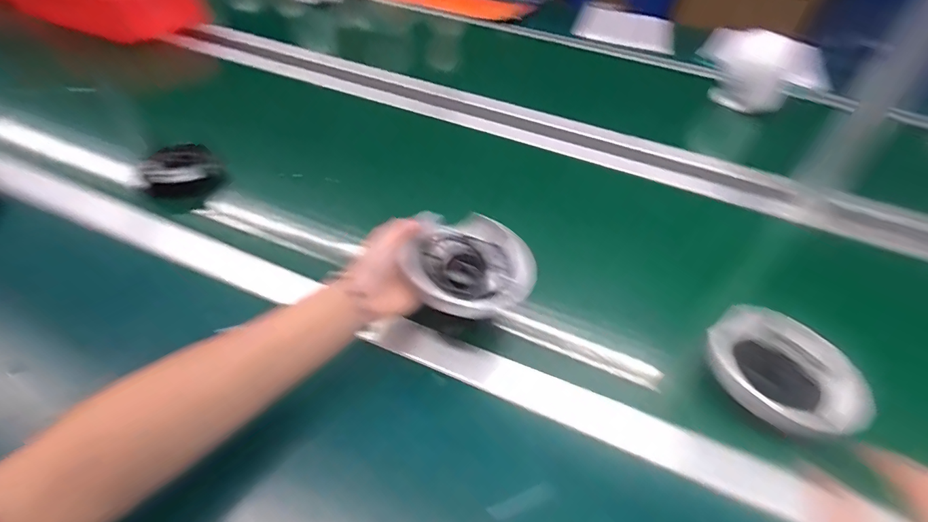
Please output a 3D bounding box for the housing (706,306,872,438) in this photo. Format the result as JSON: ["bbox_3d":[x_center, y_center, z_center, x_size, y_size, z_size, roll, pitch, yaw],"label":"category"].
[{"bbox_3d":[0.290,0.103,0.419,0.113,0.040,0.131,-32,54,-32],"label":"housing"}]

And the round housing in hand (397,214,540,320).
[{"bbox_3d":[0.008,0.003,0.442,0.114,0.044,0.104,3,43,-3],"label":"round housing in hand"}]

